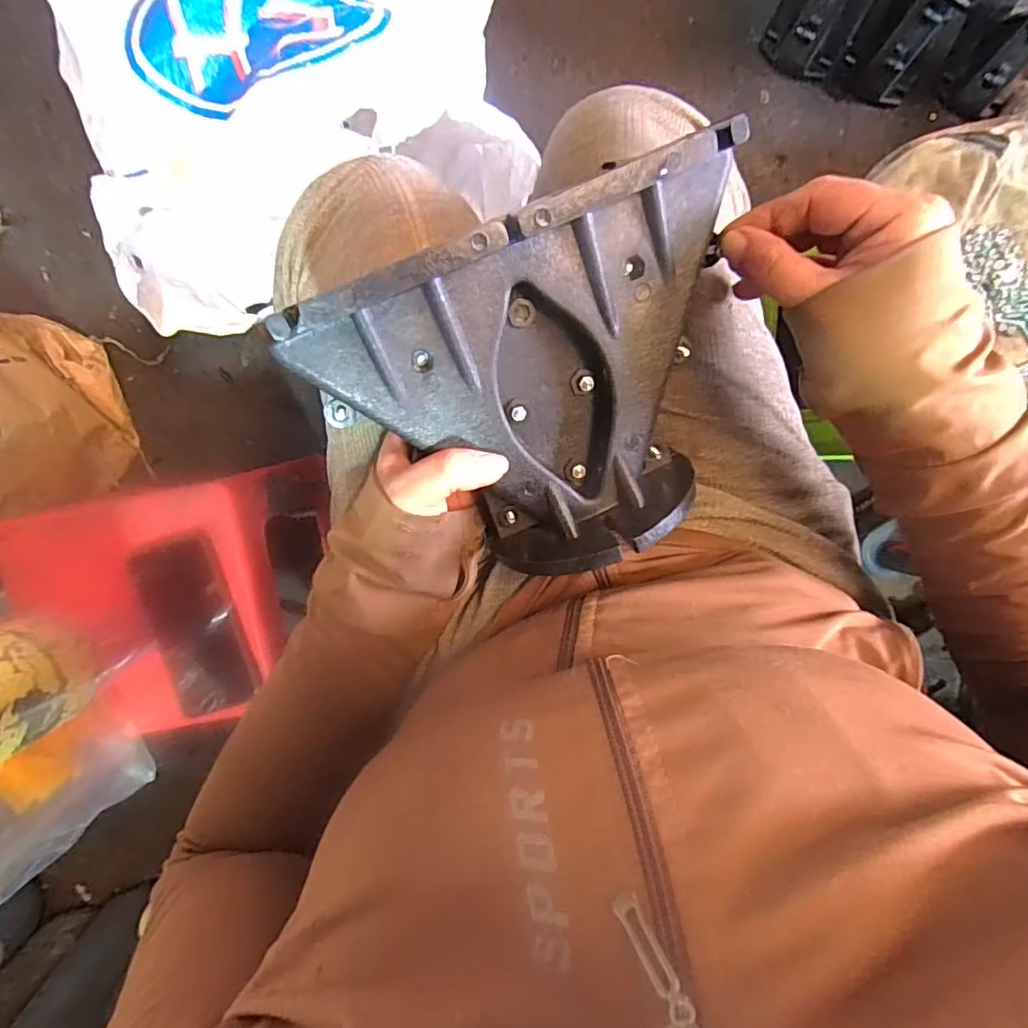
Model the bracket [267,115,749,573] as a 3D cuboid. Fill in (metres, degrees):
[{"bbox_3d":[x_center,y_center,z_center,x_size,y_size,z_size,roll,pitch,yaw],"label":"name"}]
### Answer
[{"bbox_3d":[0.021,-0.059,0.269,0.205,0.089,0.160,-26,115,-3],"label":"bracket"}]

